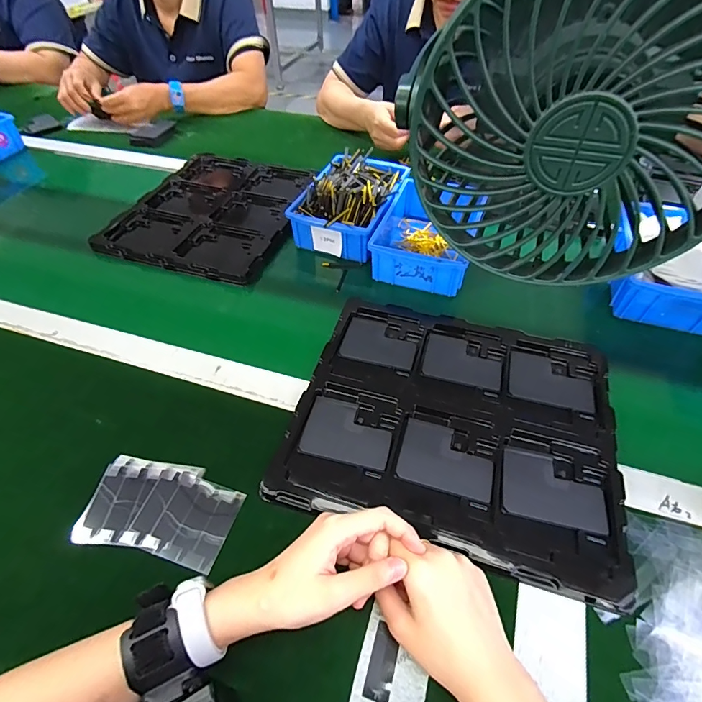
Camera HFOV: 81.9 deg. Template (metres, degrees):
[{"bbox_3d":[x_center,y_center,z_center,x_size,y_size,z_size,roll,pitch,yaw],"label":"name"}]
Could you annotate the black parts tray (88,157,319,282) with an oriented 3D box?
[{"bbox_3d":[-0.228,-0.251,0.718,0.281,0.030,0.337,15,51,13],"label":"black parts tray"}]

